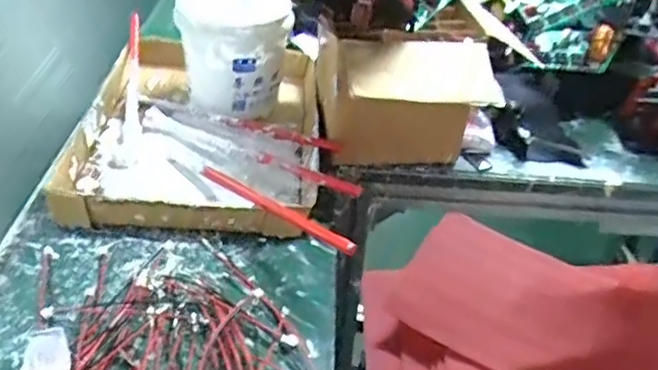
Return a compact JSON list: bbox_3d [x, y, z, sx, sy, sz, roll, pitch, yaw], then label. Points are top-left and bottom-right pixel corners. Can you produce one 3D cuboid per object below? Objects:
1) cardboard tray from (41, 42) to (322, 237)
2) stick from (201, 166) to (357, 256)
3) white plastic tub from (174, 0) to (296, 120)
[{"bbox_3d":[-0.133,-0.080,0.661,0.240,0.041,0.349,4,39,-2],"label":"cardboard tray"},{"bbox_3d":[-0.052,0.017,0.521,0.010,0.015,0.208,-26,33,-33],"label":"stick"},{"bbox_3d":[-0.106,-0.156,0.678,0.120,0.122,0.095,11,40,4],"label":"white plastic tub"}]

